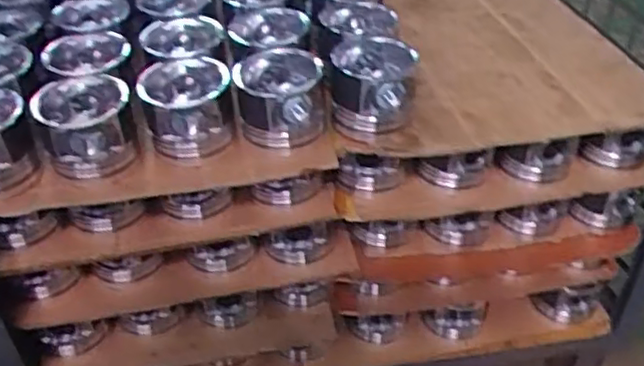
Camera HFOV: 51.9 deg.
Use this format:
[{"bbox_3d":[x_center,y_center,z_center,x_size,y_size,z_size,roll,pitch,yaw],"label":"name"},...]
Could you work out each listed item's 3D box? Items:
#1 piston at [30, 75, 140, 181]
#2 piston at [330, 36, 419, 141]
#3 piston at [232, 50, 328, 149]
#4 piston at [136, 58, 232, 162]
[{"bbox_3d":[-0.290,-0.070,0.824,0.111,0.090,0.092,-17,40,-15],"label":"piston"},{"bbox_3d":[0.069,-0.128,0.889,0.113,0.093,0.113,-1,38,5],"label":"piston"},{"bbox_3d":[-0.053,-0.108,0.865,0.112,0.095,0.105,-8,38,-4],"label":"piston"},{"bbox_3d":[-0.174,-0.095,0.862,0.113,0.091,0.101,-10,39,-7],"label":"piston"}]

